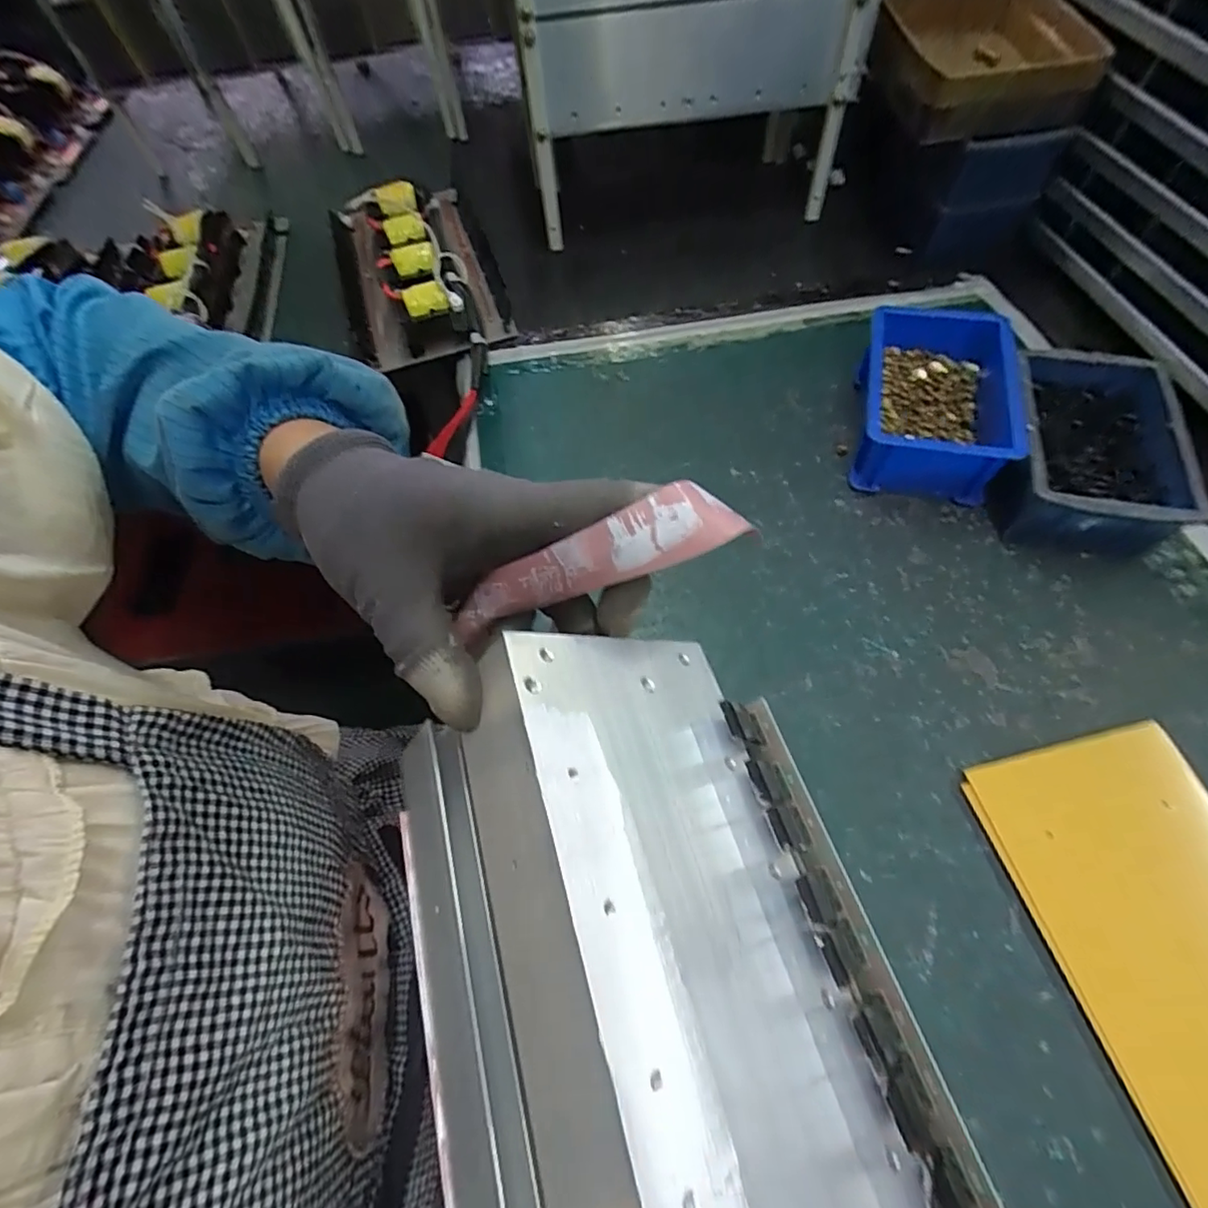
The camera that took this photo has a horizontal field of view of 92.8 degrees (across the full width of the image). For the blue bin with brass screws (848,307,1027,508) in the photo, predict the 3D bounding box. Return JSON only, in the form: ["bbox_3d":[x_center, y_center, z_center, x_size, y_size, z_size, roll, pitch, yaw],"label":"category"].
[{"bbox_3d":[0.244,-0.152,0.432,0.101,0.056,0.150,12,62,10],"label":"blue bin with brass screws"}]

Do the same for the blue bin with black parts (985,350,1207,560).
[{"bbox_3d":[0.328,-0.102,0.396,0.102,0.054,0.148,18,63,13],"label":"blue bin with black parts"}]

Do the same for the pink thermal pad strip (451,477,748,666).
[{"bbox_3d":[-0.009,-0.015,0.223,0.121,0.031,0.019,-22,59,17],"label":"pink thermal pad strip"}]

